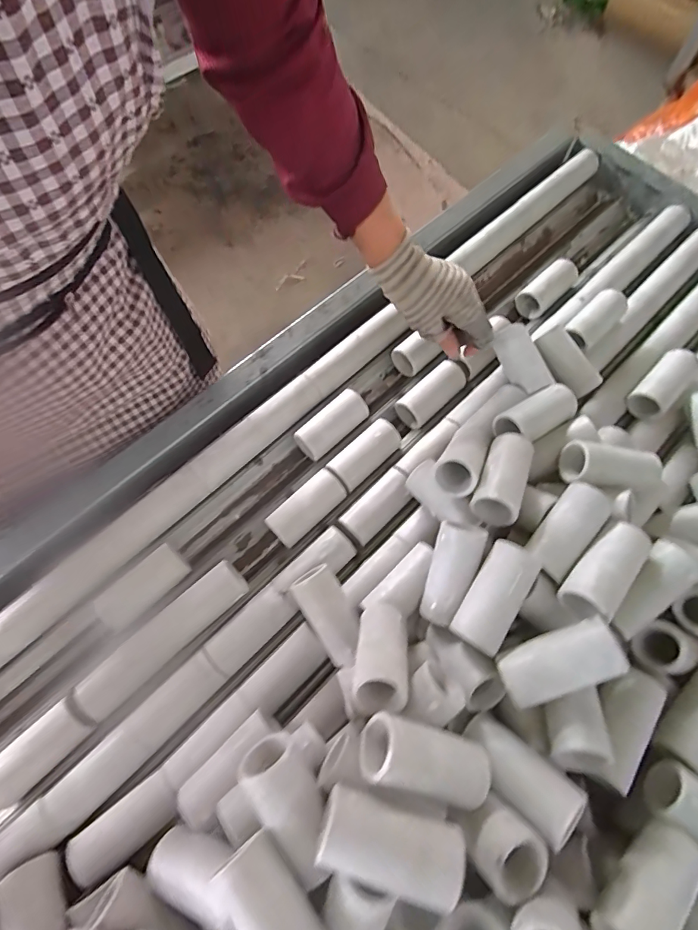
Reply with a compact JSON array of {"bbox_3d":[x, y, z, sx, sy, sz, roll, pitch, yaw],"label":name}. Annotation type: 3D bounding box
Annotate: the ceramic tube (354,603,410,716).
[{"bbox_3d":[0.025,0.150,0.354,0.039,0.091,0.031,7,112,1],"label":"ceramic tube"}]

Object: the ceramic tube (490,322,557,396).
[{"bbox_3d":[0.193,-0.117,0.494,0.034,0.029,0.091,-17,65,-9],"label":"ceramic tube"}]

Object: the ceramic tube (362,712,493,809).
[{"bbox_3d":[0.054,0.199,0.299,0.088,0.031,0.039,21,69,-7],"label":"ceramic tube"}]

